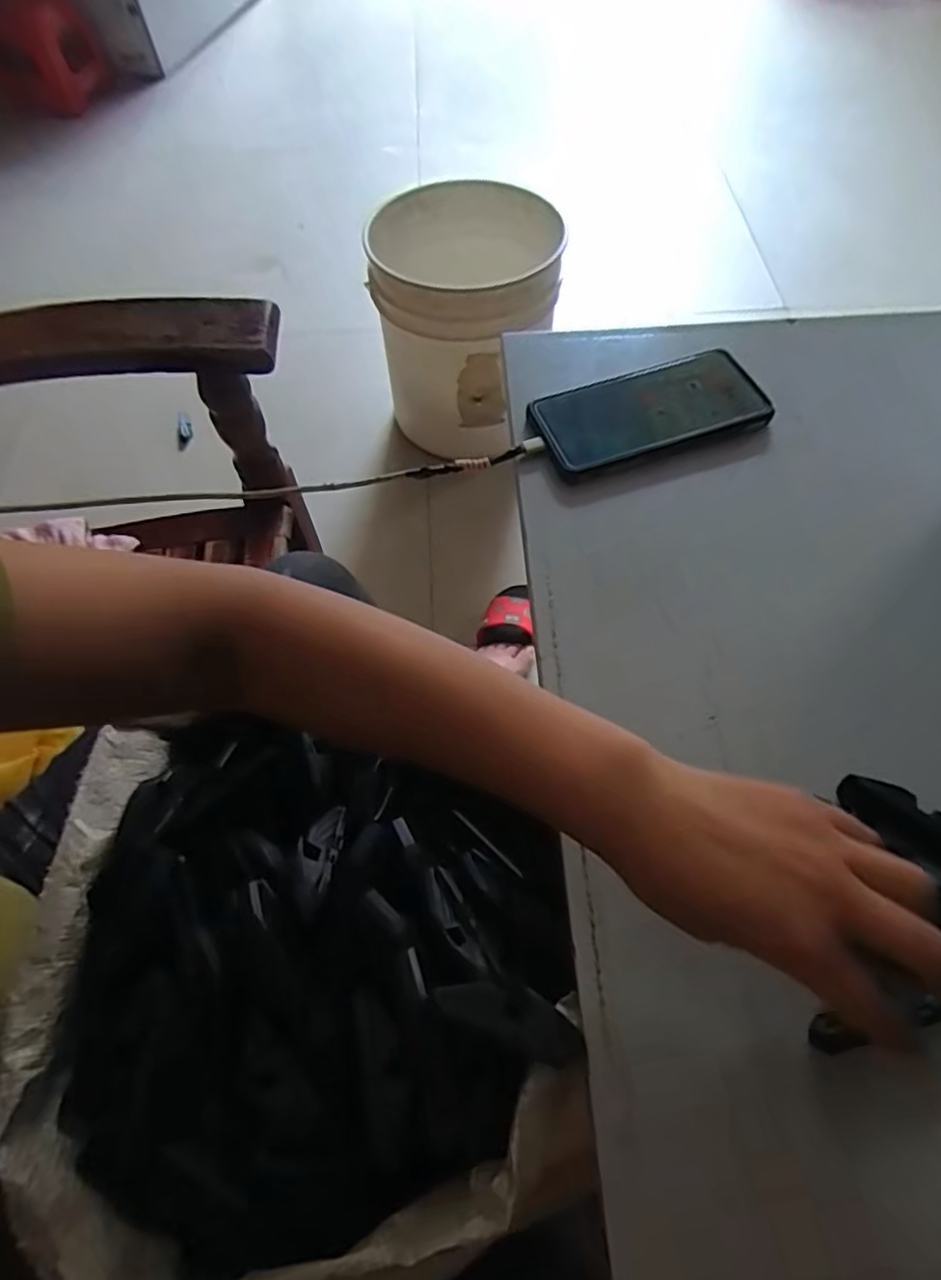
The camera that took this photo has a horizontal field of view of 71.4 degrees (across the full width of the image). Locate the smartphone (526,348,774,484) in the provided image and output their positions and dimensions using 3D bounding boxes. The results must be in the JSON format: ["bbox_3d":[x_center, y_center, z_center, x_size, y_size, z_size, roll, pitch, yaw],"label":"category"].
[{"bbox_3d":[0.132,-0.171,0.483,0.171,0.015,0.084,-18,66,-10],"label":"smartphone"}]

